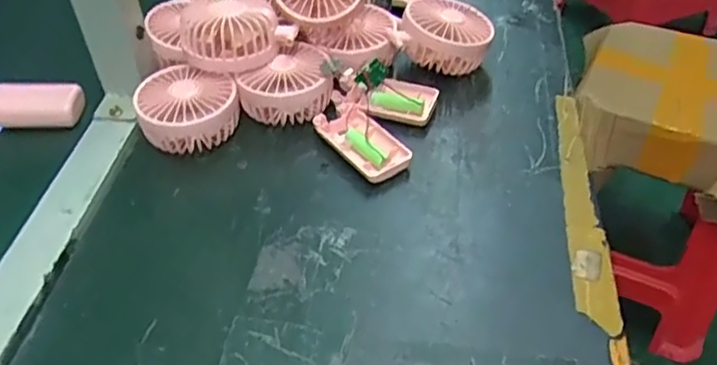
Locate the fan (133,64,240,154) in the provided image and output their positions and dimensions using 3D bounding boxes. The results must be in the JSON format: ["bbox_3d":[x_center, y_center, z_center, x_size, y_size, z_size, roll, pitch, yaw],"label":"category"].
[{"bbox_3d":[-0.151,-0.063,0.550,0.085,0.044,0.079,10,46,12],"label":"fan"}]

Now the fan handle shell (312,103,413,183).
[{"bbox_3d":[0.003,-0.034,0.533,0.046,0.015,0.092,-25,49,-22],"label":"fan handle shell"}]

